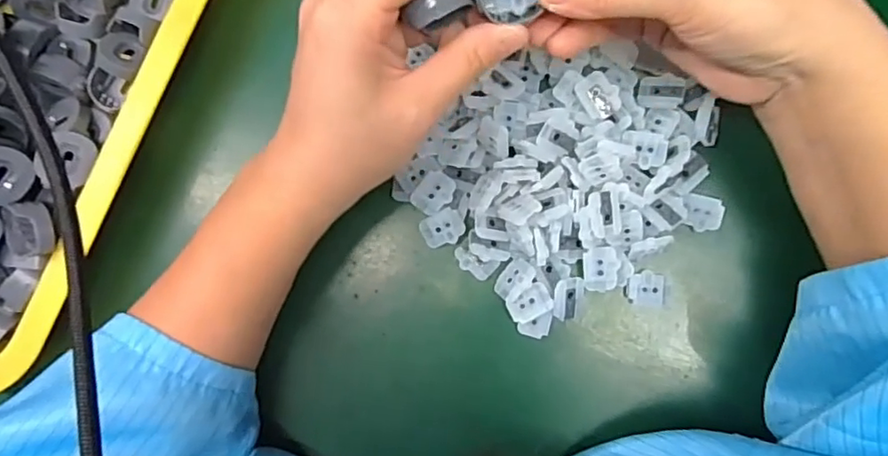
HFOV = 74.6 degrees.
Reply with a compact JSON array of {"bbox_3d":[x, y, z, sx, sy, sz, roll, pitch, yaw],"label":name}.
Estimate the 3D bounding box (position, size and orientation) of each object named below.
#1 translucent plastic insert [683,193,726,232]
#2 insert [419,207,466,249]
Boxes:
[{"bbox_3d":[0.128,-0.007,0.288,0.019,0.006,0.018,0,87,5],"label":"translucent plastic insert"},{"bbox_3d":[0.000,0.000,0.294,0.022,0.004,0.017,-24,86,3],"label":"insert"}]

